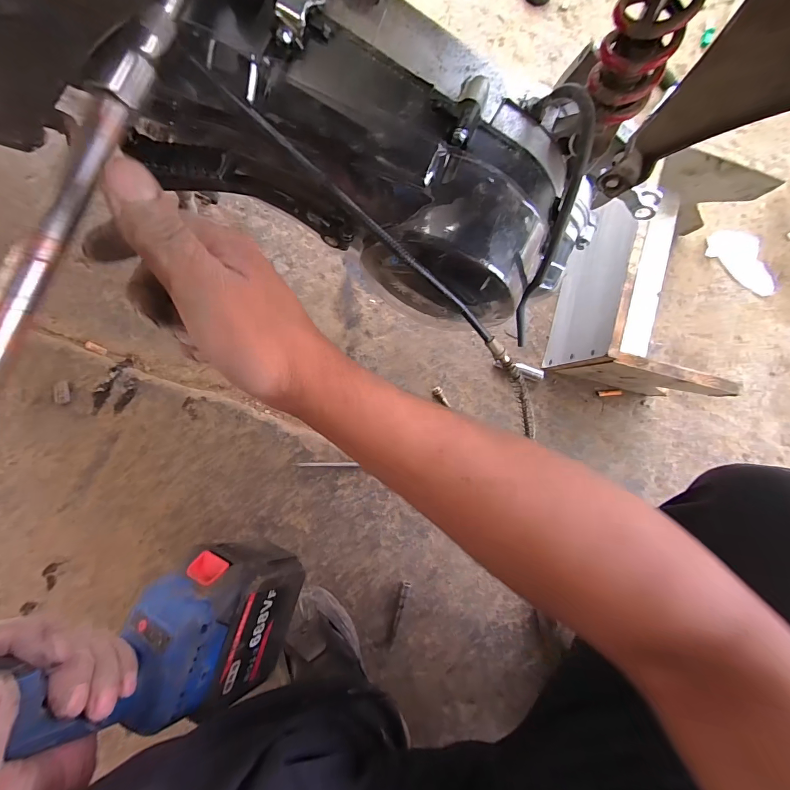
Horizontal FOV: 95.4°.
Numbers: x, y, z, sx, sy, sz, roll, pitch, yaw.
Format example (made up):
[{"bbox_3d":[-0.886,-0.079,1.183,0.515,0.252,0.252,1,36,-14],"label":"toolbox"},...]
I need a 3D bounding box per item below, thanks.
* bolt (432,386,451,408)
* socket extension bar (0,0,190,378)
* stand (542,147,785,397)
[{"bbox_3d":[0.076,0.004,0.573,0.015,0.010,0.039,-42,102,-8],"label":"bolt"},{"bbox_3d":[-0.161,-0.063,0.162,0.013,0.016,0.302,18,82,-2],"label":"socket extension bar"},{"bbox_3d":[0.363,-0.154,0.523,0.205,0.166,0.283,12,86,-4],"label":"stand"}]

